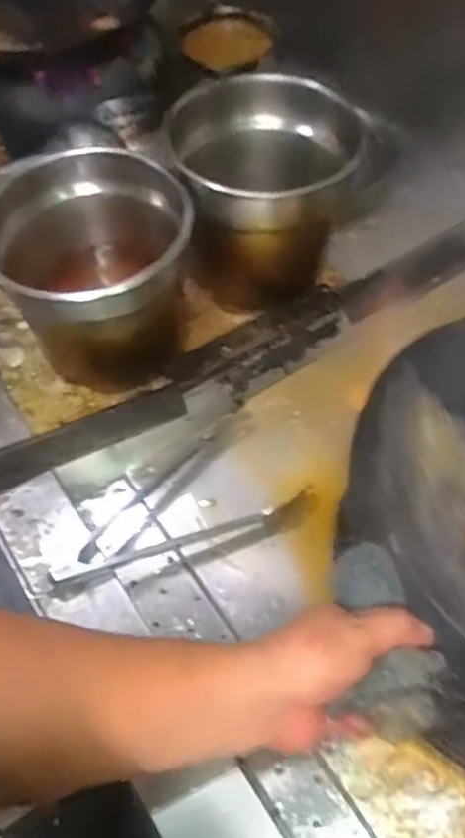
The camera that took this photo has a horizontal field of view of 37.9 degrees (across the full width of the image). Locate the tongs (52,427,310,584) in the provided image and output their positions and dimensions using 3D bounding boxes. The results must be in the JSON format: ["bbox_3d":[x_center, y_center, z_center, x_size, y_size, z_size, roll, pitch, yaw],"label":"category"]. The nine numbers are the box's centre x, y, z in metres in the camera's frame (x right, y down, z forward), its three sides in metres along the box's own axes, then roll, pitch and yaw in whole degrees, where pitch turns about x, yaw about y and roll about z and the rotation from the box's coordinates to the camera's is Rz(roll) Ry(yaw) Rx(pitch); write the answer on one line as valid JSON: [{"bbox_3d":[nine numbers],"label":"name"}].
[{"bbox_3d":[-0.051,0.109,0.727,0.282,0.045,0.139,-39,64,-23],"label":"tongs"}]

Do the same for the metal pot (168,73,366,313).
[{"bbox_3d":[0.042,-0.280,0.876,0.208,0.218,0.210,0,56,0],"label":"metal pot"}]

